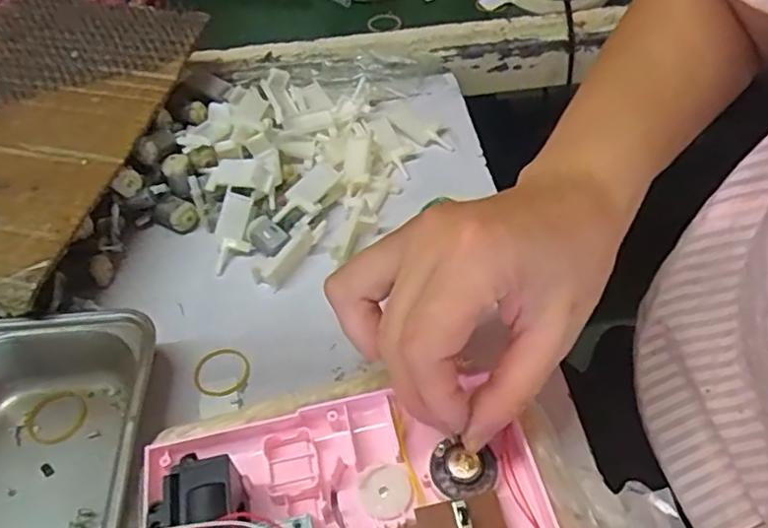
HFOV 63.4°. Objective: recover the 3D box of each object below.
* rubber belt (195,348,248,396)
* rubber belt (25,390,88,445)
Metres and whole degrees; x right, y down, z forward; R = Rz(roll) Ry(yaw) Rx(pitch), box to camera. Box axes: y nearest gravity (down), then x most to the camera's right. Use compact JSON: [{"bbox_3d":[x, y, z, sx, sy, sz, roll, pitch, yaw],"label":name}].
[{"bbox_3d":[-0.090,0.059,0.343,0.030,0.004,0.031,-2,50,2],"label":"rubber belt"},{"bbox_3d":[-0.173,0.081,0.329,0.030,0.004,0.028,-2,50,2],"label":"rubber belt"}]

